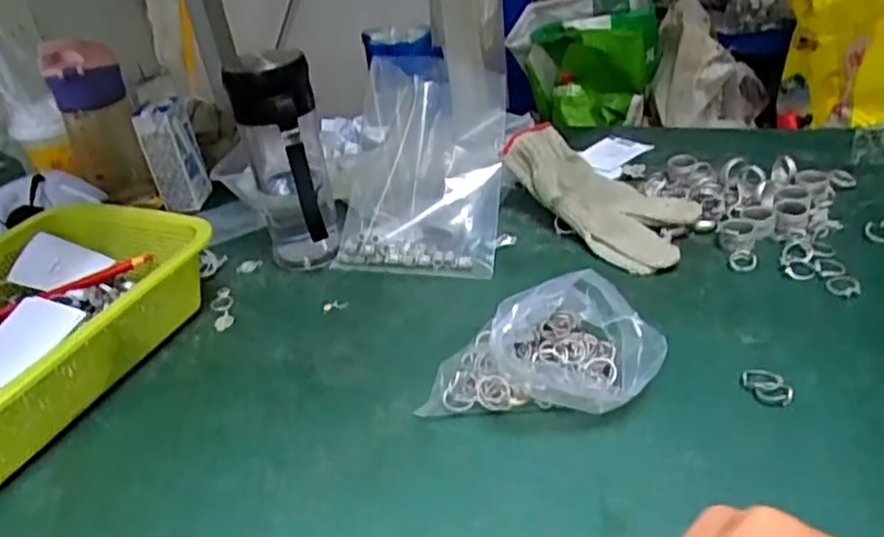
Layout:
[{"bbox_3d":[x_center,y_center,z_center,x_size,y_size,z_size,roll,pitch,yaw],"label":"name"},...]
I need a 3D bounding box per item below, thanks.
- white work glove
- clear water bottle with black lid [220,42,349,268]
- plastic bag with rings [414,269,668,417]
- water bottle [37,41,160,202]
[{"bbox_3d":[0.141,-0.066,0.628,0.099,0.048,0.192,-29,58,-30],"label":"white work glove"},{"bbox_3d":[-0.128,-0.086,0.602,0.067,0.188,0.068,-14,32,-10],"label":"clear water bottle with black lid"},{"bbox_3d":[0.063,0.052,0.449,0.150,0.074,0.074,0,33,12],"label":"plastic bag with rings"},{"bbox_3d":[-0.348,-0.140,0.726,0.060,0.181,0.064,24,43,39],"label":"water bottle"}]

